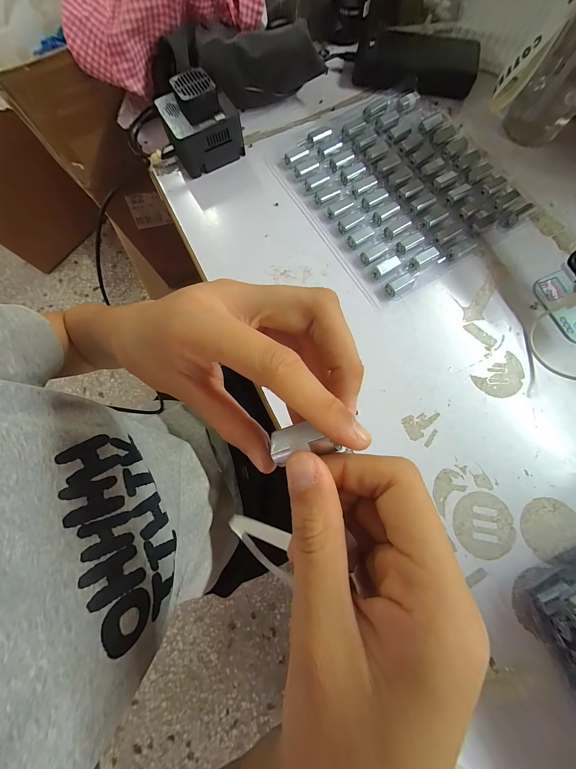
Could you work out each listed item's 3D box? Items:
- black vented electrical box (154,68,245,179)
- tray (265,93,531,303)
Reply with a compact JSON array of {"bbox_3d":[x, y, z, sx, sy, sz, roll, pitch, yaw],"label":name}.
[{"bbox_3d":[-0.103,-0.307,0.314,0.079,0.064,0.063,-24,78,-4],"label":"black vented electrical box"},{"bbox_3d":[0.131,-0.238,0.317,0.218,0.010,0.240,-32,79,-6],"label":"tray"}]

